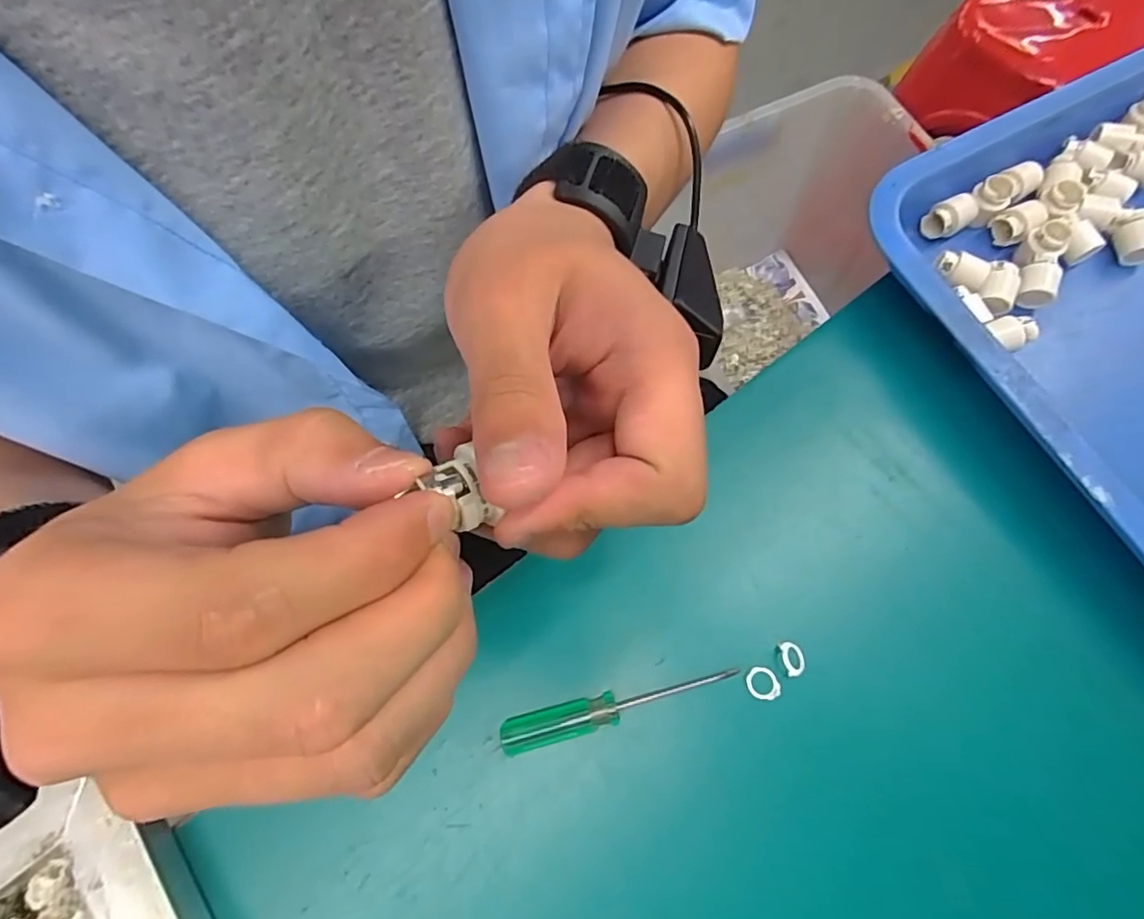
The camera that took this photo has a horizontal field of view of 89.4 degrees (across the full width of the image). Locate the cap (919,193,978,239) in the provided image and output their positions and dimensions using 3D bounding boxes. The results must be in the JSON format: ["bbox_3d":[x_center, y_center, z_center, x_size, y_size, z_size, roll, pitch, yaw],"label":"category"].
[{"bbox_3d":[0.234,-0.150,0.359,0.028,0.016,0.020,-34,74,-10],"label":"cap"}]

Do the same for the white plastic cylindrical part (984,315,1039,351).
[{"bbox_3d":[0.251,-0.073,0.327,0.016,0.015,0.022,-16,72,-4],"label":"white plastic cylindrical part"}]

